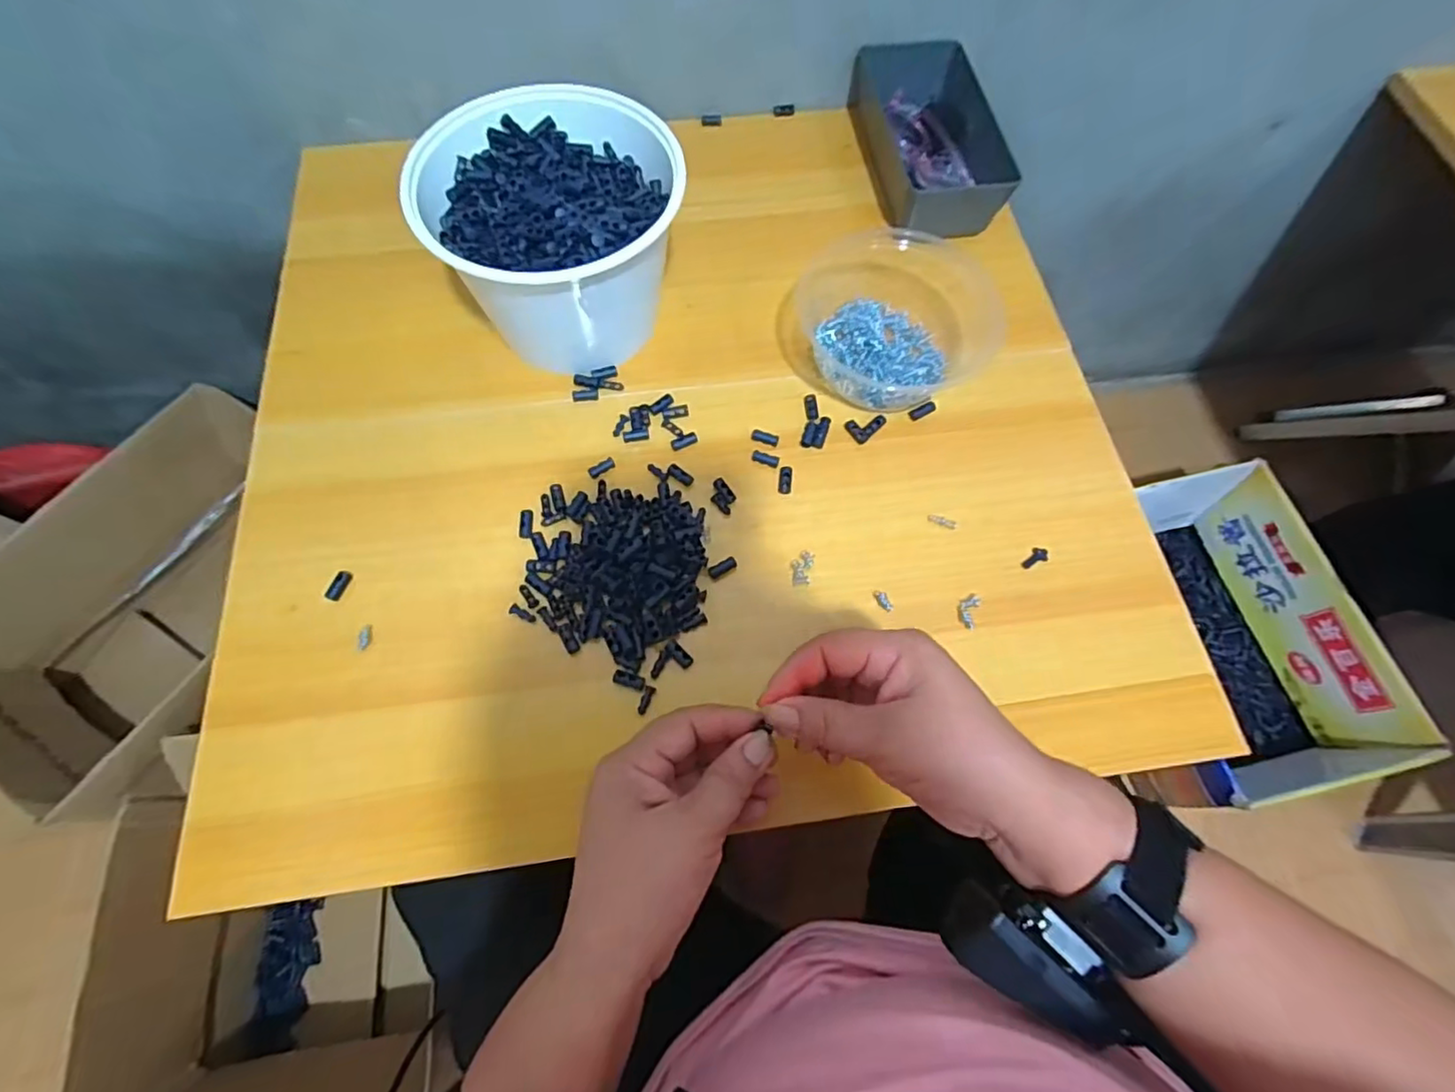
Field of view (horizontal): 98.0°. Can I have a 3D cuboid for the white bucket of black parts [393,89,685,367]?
[{"bbox_3d":[-0.113,-0.205,0.438,0.158,0.114,0.155,0,67,-1],"label":"white bucket of black parts"}]

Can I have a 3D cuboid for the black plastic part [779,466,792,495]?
[{"bbox_3d":[0.040,-0.045,0.430,0.009,0.004,0.021,7,67,2],"label":"black plastic part"}]

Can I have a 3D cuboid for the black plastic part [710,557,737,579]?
[{"bbox_3d":[-0.003,0.014,0.406,0.019,0.004,0.008,-30,71,-13],"label":"black plastic part"}]

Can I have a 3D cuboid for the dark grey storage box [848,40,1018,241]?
[{"bbox_3d":[0.175,-0.342,0.532,0.105,0.046,0.182,-7,67,-4],"label":"dark grey storage box"}]

